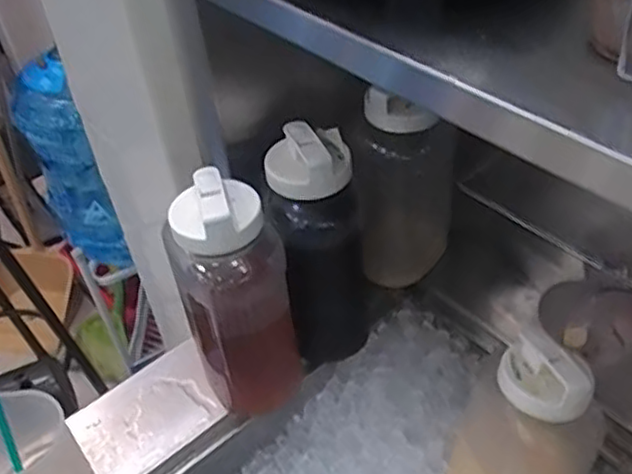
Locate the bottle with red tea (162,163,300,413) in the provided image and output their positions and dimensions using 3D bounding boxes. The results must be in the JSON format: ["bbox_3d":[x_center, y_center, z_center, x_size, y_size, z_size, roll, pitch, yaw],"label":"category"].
[{"bbox_3d":[-0.081,0.069,0.709,0.107,0.284,0.099,-14,43,-10],"label":"bottle with red tea"}]

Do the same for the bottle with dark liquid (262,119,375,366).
[{"bbox_3d":[0.005,0.020,0.753,0.102,0.283,0.104,-4,43,1],"label":"bottle with dark liquid"}]

